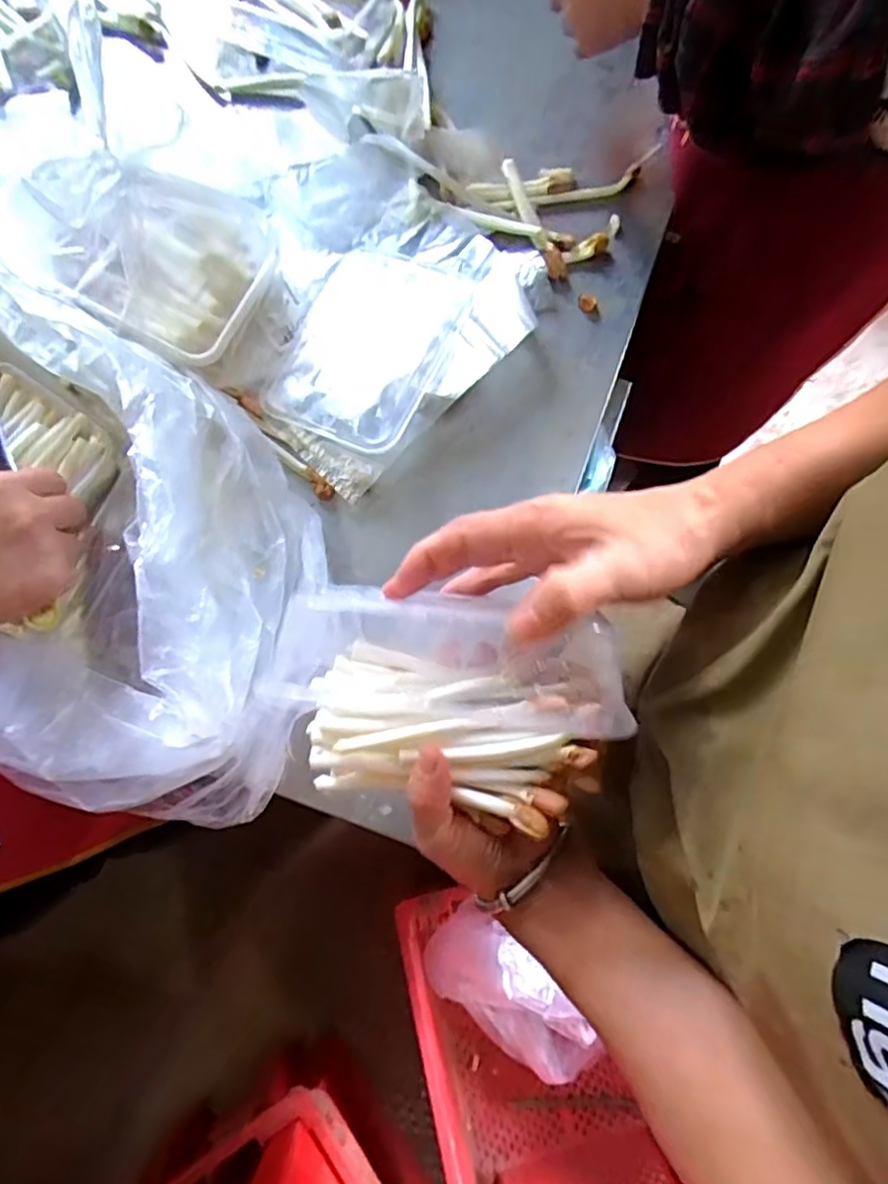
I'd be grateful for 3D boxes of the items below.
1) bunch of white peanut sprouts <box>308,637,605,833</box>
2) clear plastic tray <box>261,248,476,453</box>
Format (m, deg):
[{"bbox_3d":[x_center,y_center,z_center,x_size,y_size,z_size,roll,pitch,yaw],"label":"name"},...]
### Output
[{"bbox_3d":[0.002,0.070,0.314,0.135,0.029,0.069,8,77,9],"label":"bunch of white peanut sprouts"},{"bbox_3d":[-0.058,-0.187,0.474,0.114,0.017,0.166,24,78,4],"label":"clear plastic tray"}]

